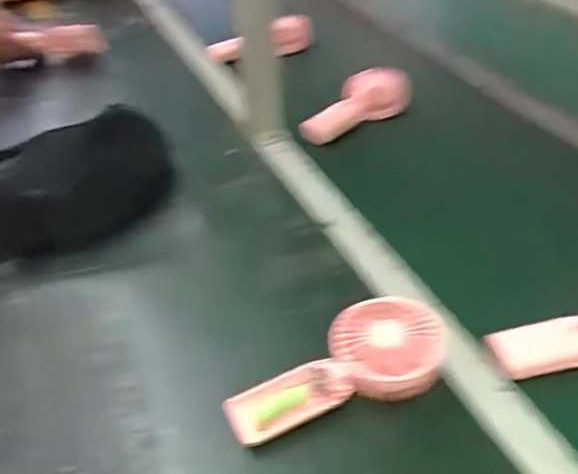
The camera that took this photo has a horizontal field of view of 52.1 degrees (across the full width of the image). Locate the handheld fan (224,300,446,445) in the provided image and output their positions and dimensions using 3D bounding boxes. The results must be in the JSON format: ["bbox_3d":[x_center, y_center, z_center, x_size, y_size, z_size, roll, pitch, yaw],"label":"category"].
[{"bbox_3d":[0.036,0.110,0.502,0.184,0.047,0.083,-14,40,-11],"label":"handheld fan"}]

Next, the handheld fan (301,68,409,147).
[{"bbox_3d":[0.091,-0.192,0.875,0.182,0.064,0.066,-21,44,-23],"label":"handheld fan"}]

